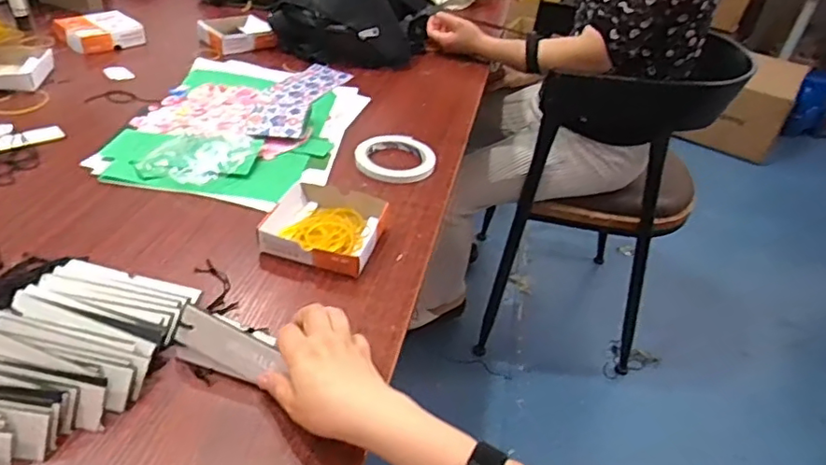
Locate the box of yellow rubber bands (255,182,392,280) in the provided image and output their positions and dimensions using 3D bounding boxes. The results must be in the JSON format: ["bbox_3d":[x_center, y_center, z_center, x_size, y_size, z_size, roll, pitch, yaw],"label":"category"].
[{"bbox_3d":[-0.093,-0.007,0.619,0.117,0.028,0.116,15,36,8],"label":"box of yellow rubber bands"}]

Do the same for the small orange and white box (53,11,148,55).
[{"bbox_3d":[-0.543,-0.346,0.994,0.100,0.035,0.118,31,42,28],"label":"small orange and white box"}]

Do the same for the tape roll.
[{"bbox_3d":[-0.023,-0.099,0.766,0.106,0.012,0.118,-3,38,-15],"label":"tape roll"}]

